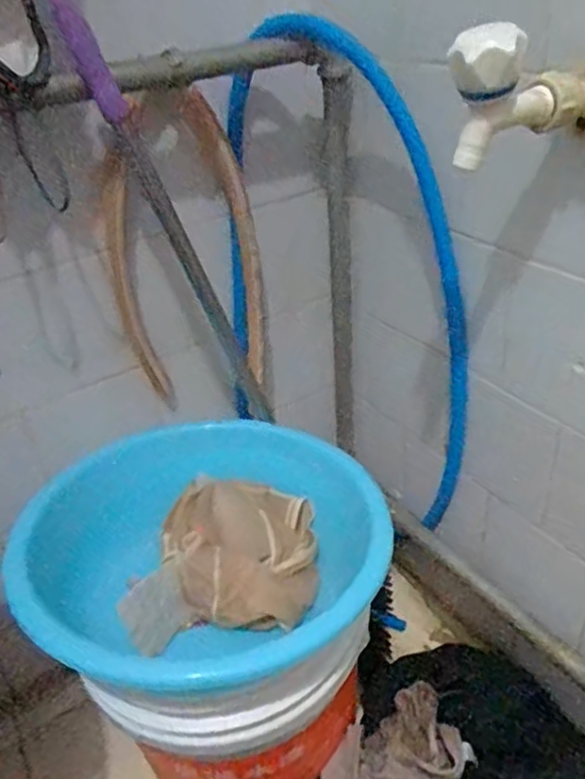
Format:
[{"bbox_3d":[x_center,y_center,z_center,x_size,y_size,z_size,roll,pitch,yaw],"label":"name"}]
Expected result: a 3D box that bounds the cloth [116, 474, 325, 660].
[{"bbox_3d":[-0.064,0.158,0.626,0.165,0.057,0.184,-5,35,2],"label":"cloth"}]

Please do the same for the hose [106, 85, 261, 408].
[{"bbox_3d":[-0.114,-0.139,0.683,0.173,0.335,0.066,-18,37,-15],"label":"hose"}]

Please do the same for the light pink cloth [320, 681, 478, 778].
[{"bbox_3d":[0.120,0.412,0.689,0.194,0.052,0.116,-32,42,-31],"label":"light pink cloth"}]

